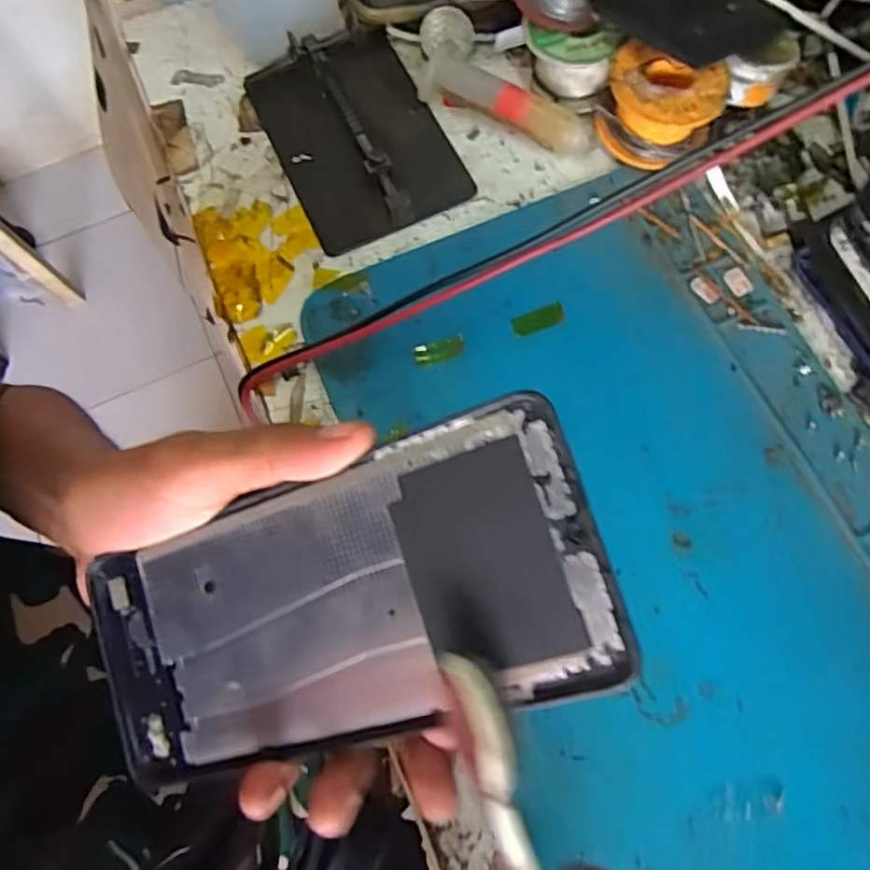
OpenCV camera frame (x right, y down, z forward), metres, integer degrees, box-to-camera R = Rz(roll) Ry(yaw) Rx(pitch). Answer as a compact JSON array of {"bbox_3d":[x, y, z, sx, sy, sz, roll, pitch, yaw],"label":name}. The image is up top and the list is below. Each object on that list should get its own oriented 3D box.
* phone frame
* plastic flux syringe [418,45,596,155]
[{"bbox_3d":[-0.032,0.049,0.178,0.157,0.004,0.071,-21,80,20],"label":"phone frame"},{"bbox_3d":[0.036,-0.162,0.316,0.089,0.018,0.019,26,74,10],"label":"plastic flux syringe"}]

